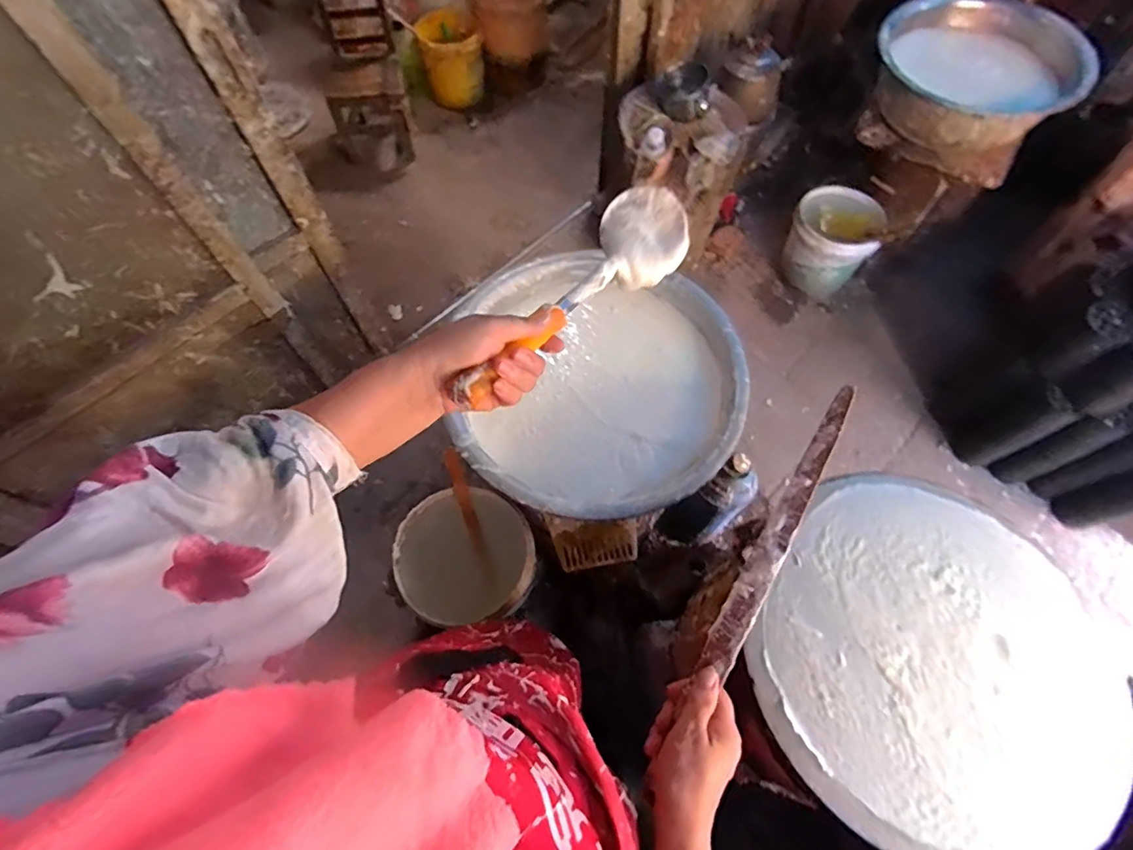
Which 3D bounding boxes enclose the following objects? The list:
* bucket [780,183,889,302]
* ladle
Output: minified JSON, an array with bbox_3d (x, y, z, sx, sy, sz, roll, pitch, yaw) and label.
[{"bbox_3d":[0.853,-0.599,1.685,0.257,0.271,0.257,0,64,0],"label":"bucket"},{"bbox_3d":[0.010,-0.131,0.499,0.096,0.074,0.361,31,51,14],"label":"ladle"}]

